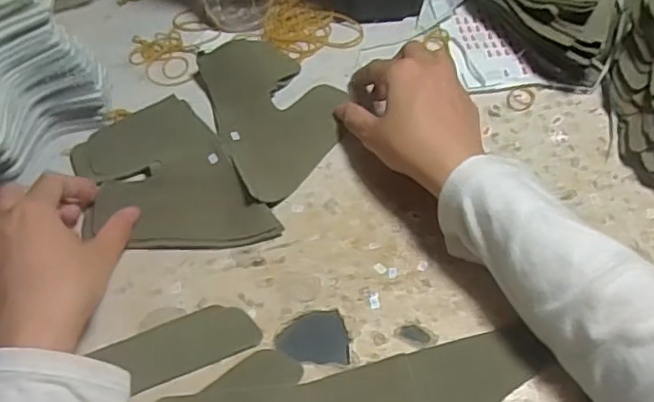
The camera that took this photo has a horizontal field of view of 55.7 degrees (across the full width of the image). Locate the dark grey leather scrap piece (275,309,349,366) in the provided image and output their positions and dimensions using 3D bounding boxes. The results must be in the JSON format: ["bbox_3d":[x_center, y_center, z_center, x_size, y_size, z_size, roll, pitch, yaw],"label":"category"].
[{"bbox_3d":[-0.008,0.079,0.361,0.041,0.004,0.033,-1,55,4],"label":"dark grey leather scrap piece"}]

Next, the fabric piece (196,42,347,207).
[{"bbox_3d":[-0.037,-0.071,0.455,0.093,0.022,0.137,-23,57,-11],"label":"fabric piece"}]

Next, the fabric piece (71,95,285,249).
[{"bbox_3d":[-0.113,-0.011,0.426,0.099,0.012,0.150,-29,58,-15],"label":"fabric piece"}]

